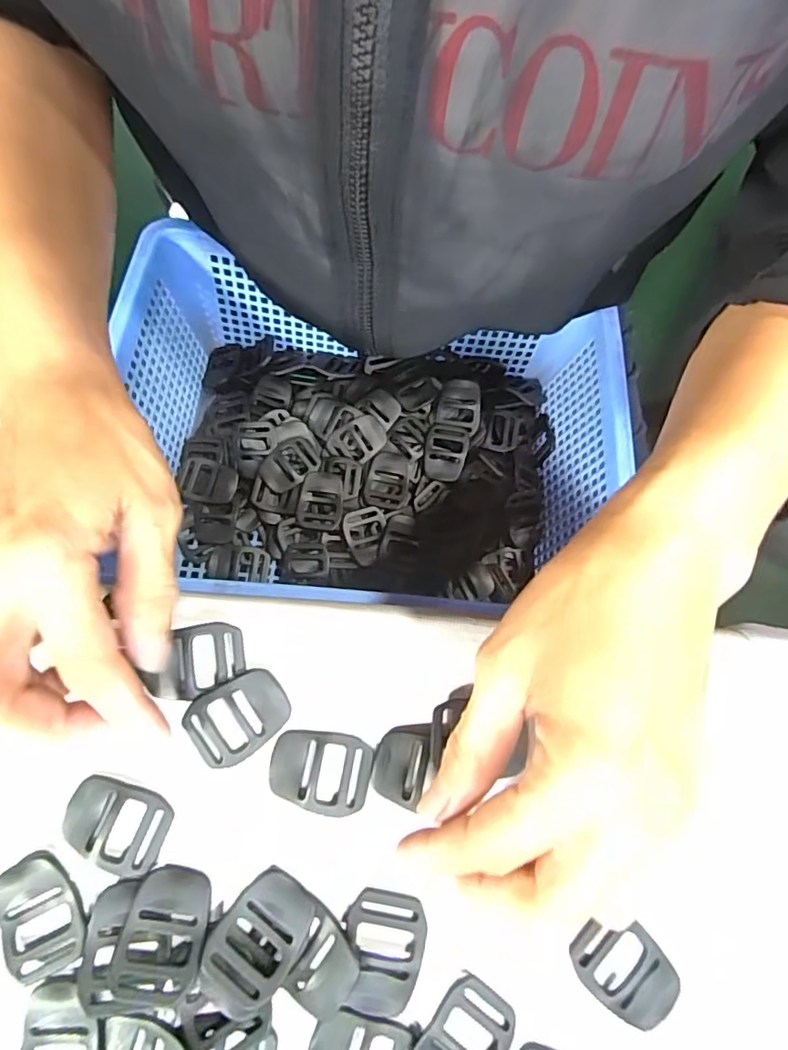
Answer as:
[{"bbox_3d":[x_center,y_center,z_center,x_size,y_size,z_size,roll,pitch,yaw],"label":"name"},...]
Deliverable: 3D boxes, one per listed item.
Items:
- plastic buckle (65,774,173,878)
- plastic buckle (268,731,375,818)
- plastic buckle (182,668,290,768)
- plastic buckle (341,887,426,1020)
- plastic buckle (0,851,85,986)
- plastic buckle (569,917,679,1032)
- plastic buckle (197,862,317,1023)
[{"bbox_3d":[-0.103,0.111,0.203,0.037,0.006,0.029,17,79,3],"label":"plastic buckle"},{"bbox_3d":[-0.028,0.094,0.210,0.038,0.005,0.028,10,79,1],"label":"plastic buckle"},{"bbox_3d":[-0.060,0.074,0.212,0.038,0.007,0.028,-31,81,-6],"label":"plastic buckle"},{"bbox_3d":[-0.005,0.155,0.198,0.029,0.008,0.039,13,79,2],"label":"plastic buckle"},{"bbox_3d":[-0.127,0.139,0.196,0.027,0.008,0.039,-26,80,-6],"label":"plastic buckle"},{"bbox_3d":[0.084,0.161,0.199,0.028,0.007,0.039,-43,82,-8],"label":"plastic buckle"},{"bbox_3d":[-0.049,0.147,0.192,0.028,0.009,0.045,33,80,6],"label":"plastic buckle"}]

